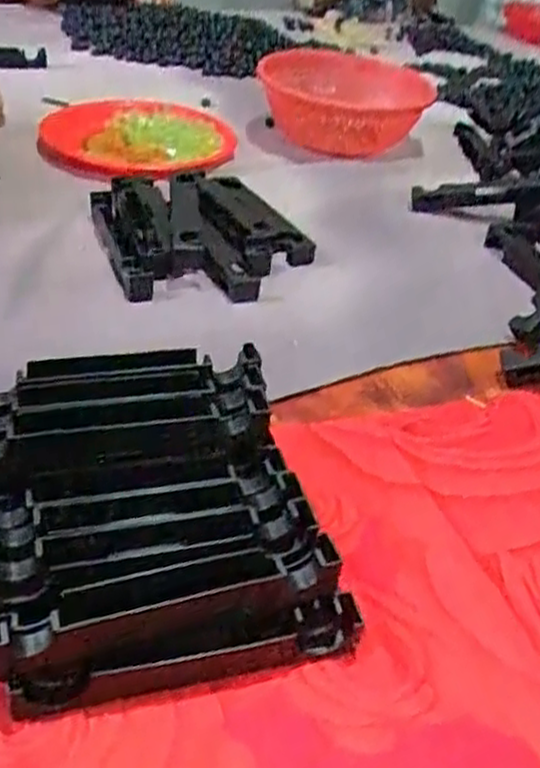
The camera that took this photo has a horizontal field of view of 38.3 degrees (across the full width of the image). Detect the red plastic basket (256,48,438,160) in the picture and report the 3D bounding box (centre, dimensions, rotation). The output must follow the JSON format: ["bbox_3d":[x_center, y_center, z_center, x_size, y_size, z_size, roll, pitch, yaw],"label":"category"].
[{"bbox_3d":[0.112,-0.439,1.162,0.257,0.090,0.227,13,38,7],"label":"red plastic basket"}]

